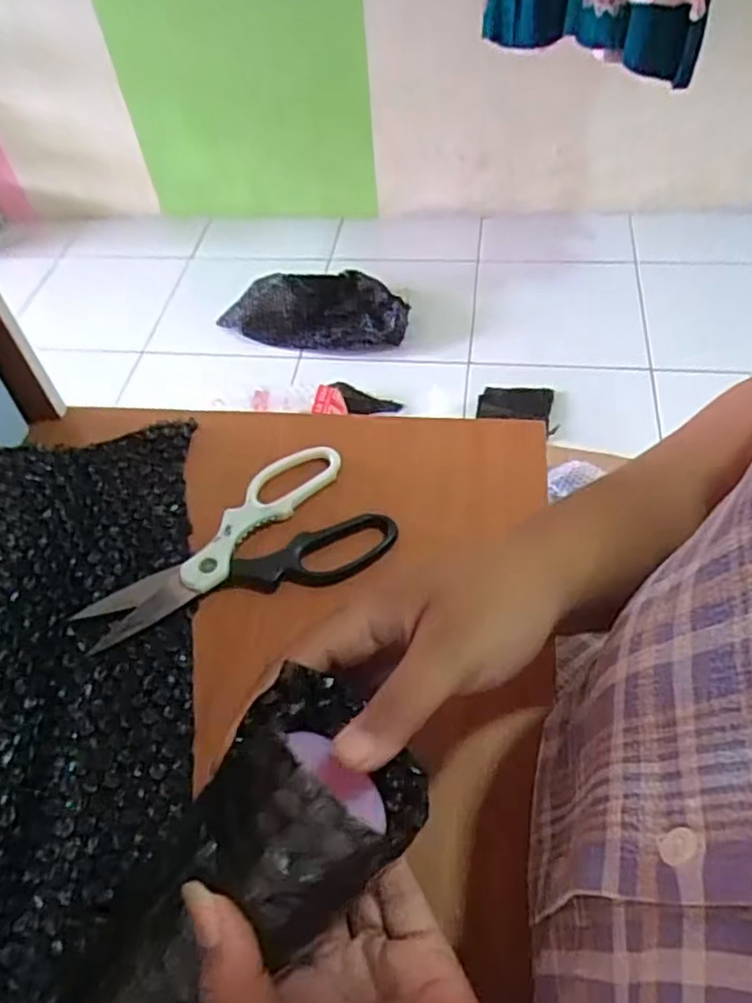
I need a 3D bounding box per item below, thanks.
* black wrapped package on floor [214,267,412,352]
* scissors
[{"bbox_3d":[-0.152,-0.462,1.644,0.440,0.124,0.183,1,53,6],"label":"black wrapped package on floor"},{"bbox_3d":[-0.085,0.036,0.429,0.186,0.011,0.098,-32,56,-18],"label":"scissors"}]

